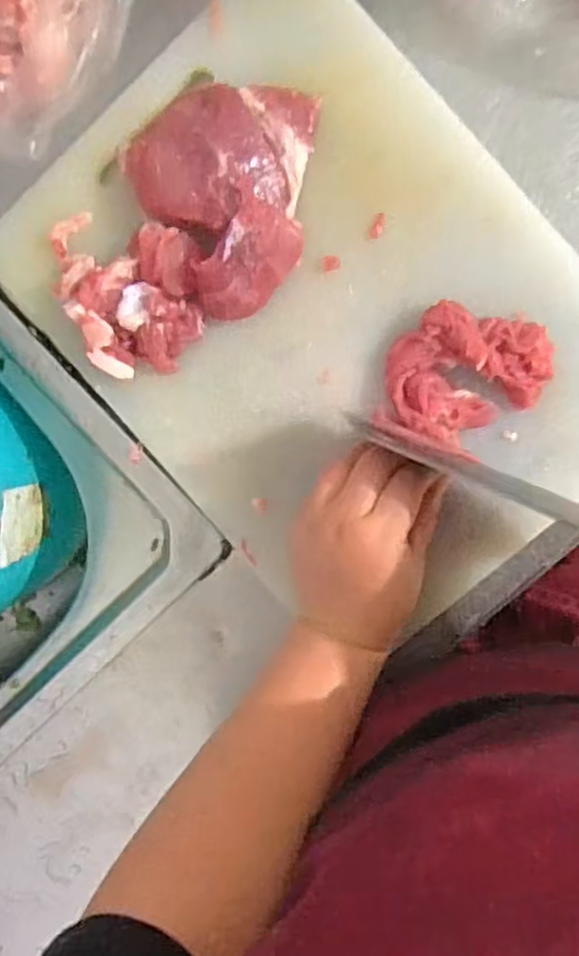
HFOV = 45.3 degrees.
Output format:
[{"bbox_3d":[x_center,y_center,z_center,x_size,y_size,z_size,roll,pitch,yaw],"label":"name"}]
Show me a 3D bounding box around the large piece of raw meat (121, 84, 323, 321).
[{"bbox_3d":[-0.045,-0.167,0.417,0.110,0.035,0.134,6,96,4],"label":"large piece of raw meat"}]

